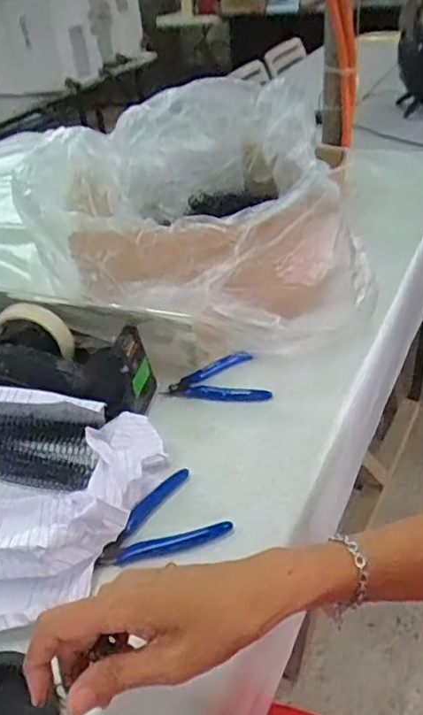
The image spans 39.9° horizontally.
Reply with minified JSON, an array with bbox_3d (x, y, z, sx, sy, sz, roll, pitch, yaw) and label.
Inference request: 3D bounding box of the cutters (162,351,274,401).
[{"bbox_3d":[0.011,0.022,0.675,0.116,0.013,0.071,2,37,11],"label":"cutters"}]

